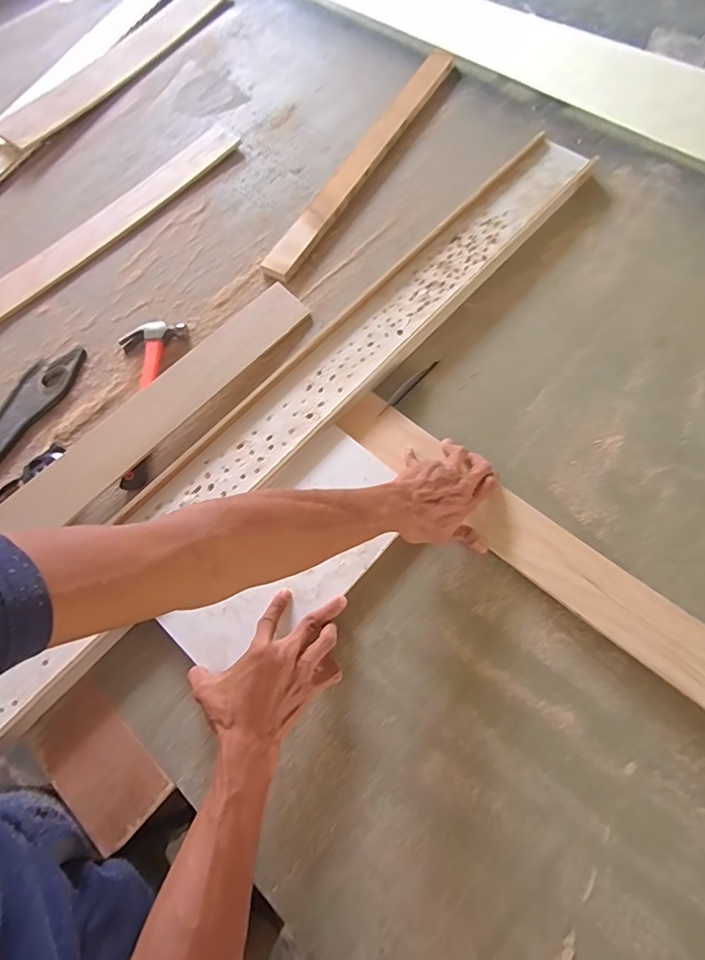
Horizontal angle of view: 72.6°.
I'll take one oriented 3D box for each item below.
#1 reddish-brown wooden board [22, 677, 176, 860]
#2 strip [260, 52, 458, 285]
[{"bbox_3d":[-0.275,0.304,0.515,0.159,0.008,0.086,40,75,17],"label":"reddish-brown wooden board"},{"bbox_3d":[0.025,-0.574,0.848,0.053,0.020,0.607,27,71,14],"label":"strip"}]

